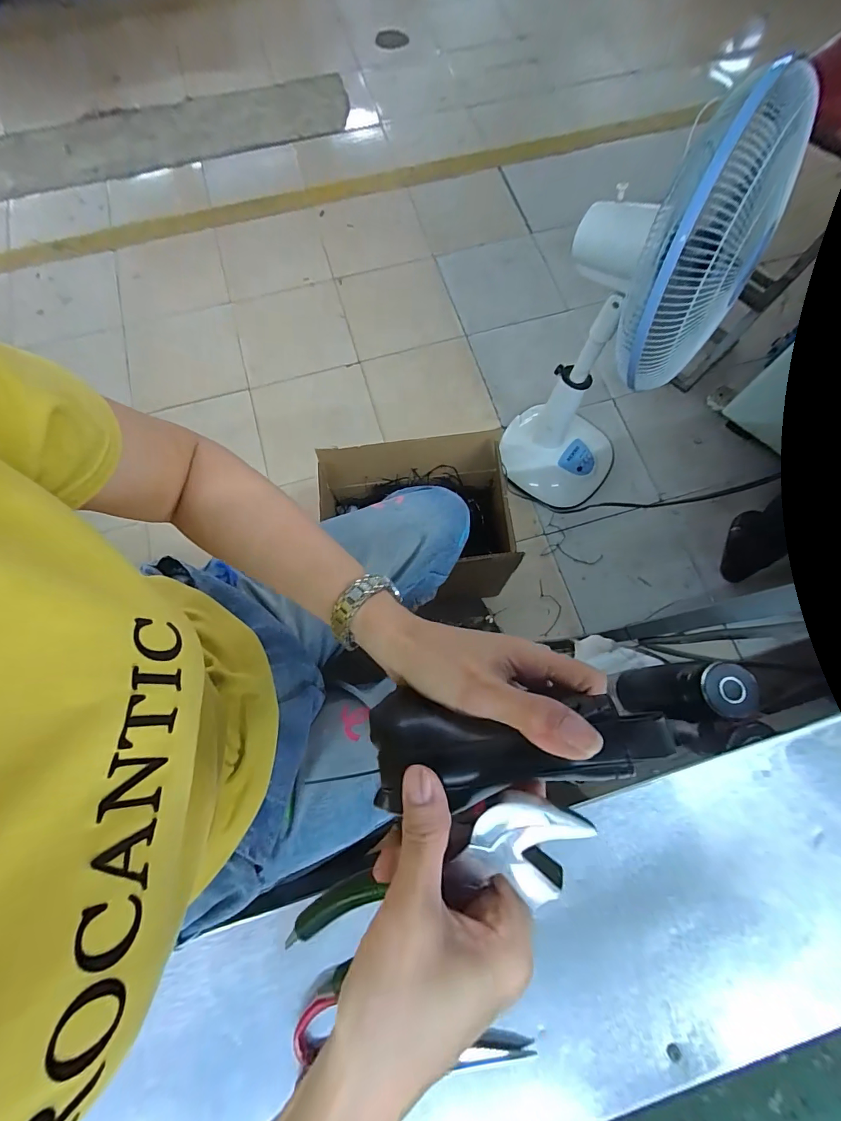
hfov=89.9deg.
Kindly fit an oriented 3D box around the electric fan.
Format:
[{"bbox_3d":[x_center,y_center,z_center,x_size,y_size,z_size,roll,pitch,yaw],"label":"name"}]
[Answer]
[{"bbox_3d":[0.412,-0.438,1.003,0.327,1.018,0.343,38,78,11],"label":"electric fan"}]

